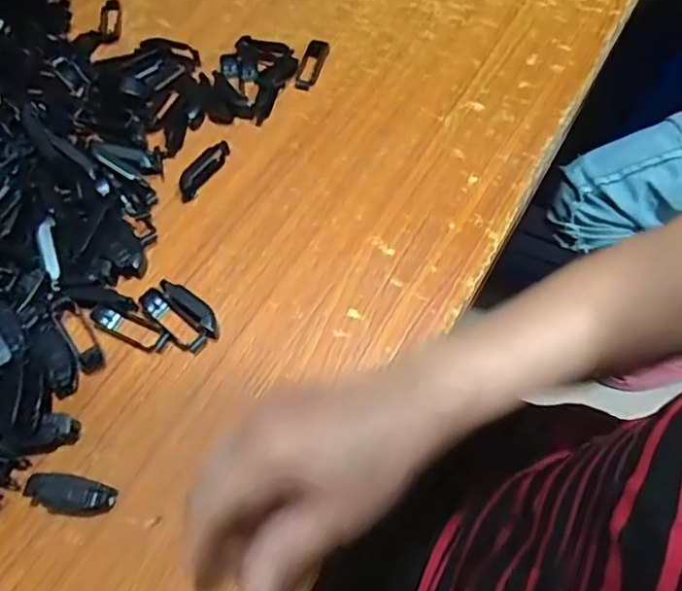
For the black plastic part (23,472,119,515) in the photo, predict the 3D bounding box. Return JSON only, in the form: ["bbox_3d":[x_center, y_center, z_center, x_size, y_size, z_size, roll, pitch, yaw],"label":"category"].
[{"bbox_3d":[-0.159,0.117,0.335,0.049,0.016,0.020,7,63,6],"label":"black plastic part"}]

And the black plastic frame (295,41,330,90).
[{"bbox_3d":[-0.026,-0.207,0.506,0.019,0.010,0.058,13,64,9],"label":"black plastic frame"}]

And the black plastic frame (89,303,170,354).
[{"bbox_3d":[-0.146,0.021,0.391,0.056,0.009,0.019,22,66,13],"label":"black plastic frame"}]

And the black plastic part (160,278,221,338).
[{"bbox_3d":[-0.103,0.008,0.394,0.052,0.016,0.014,38,70,20],"label":"black plastic part"}]

